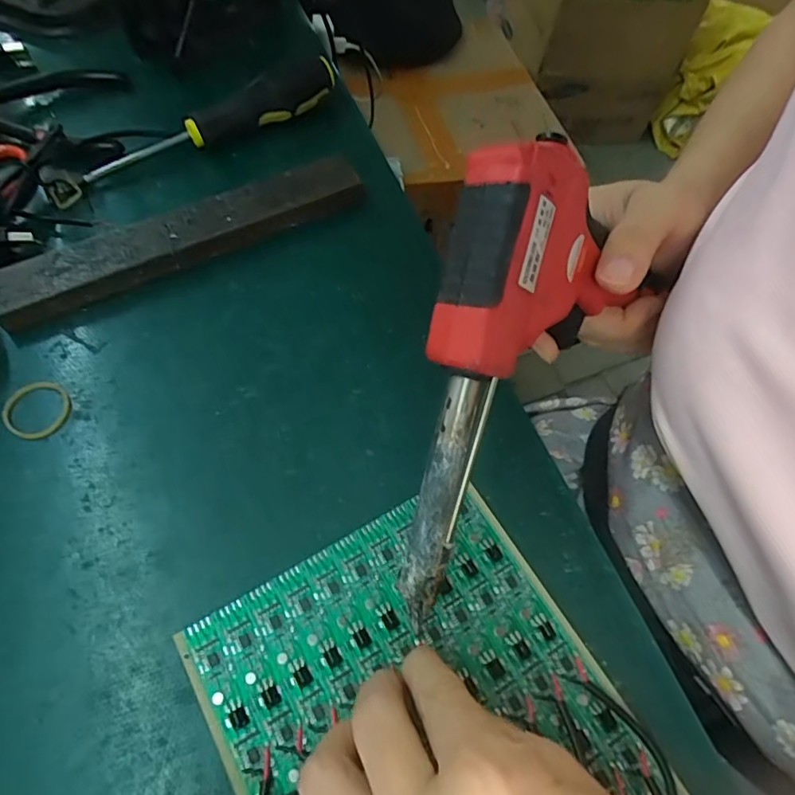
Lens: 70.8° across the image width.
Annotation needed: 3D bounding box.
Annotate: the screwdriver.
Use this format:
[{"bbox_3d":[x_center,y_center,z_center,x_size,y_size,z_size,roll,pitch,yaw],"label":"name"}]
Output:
[{"bbox_3d":[-0.115,-0.178,0.353,0.164,0.023,0.025,-28,67,-18],"label":"screwdriver"}]

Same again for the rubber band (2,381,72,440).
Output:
[{"bbox_3d":[-0.174,0.005,0.270,0.029,0.004,0.031,2,61,-3],"label":"rubber band"}]

